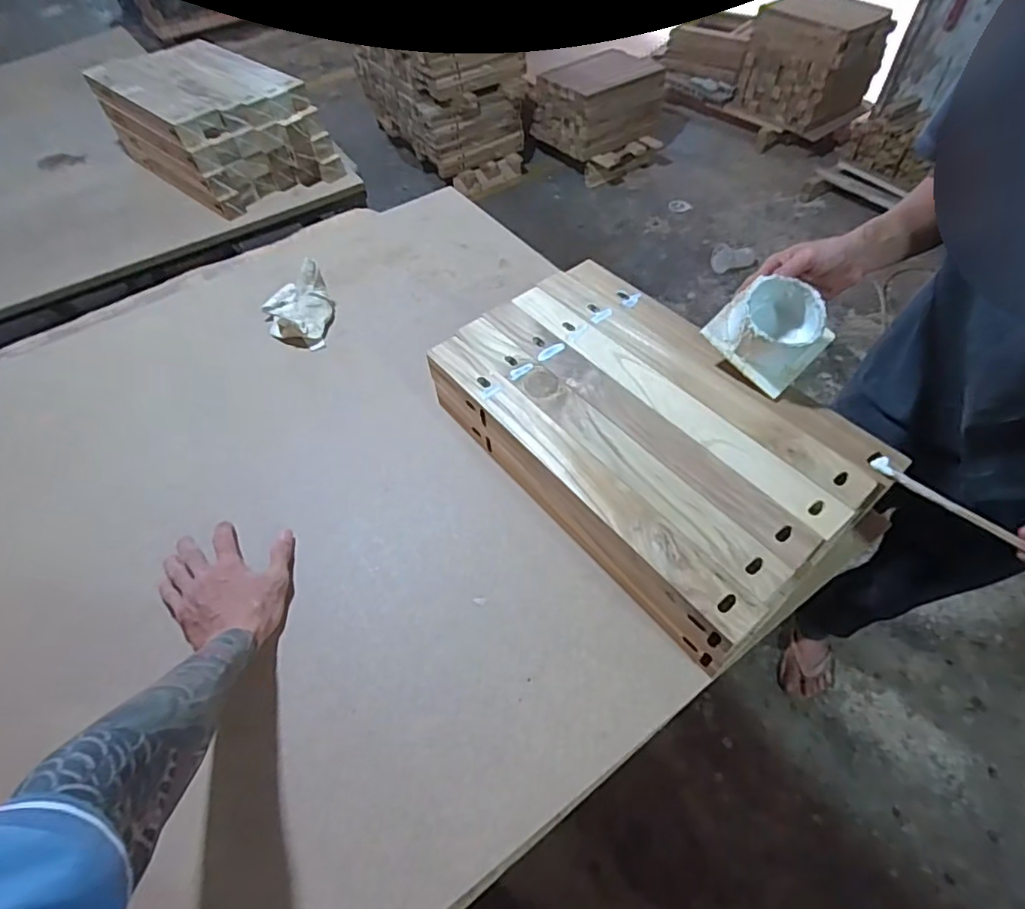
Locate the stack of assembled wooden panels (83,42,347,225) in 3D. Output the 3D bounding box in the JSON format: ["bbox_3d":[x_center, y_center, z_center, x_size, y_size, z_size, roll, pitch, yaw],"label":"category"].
[{"bbox_3d":[-0.662,-0.724,1.217,0.506,0.175,0.282,33,63,26],"label":"stack of assembled wooden panels"}]

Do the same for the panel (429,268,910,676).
[{"bbox_3d":[0.143,-0.028,0.626,0.271,0.088,0.451,-35,58,-18],"label":"panel"}]

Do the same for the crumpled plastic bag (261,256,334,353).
[{"bbox_3d":[-0.316,-0.218,0.822,0.097,0.068,0.129,-25,55,-13],"label":"crumpled plastic bag"}]

